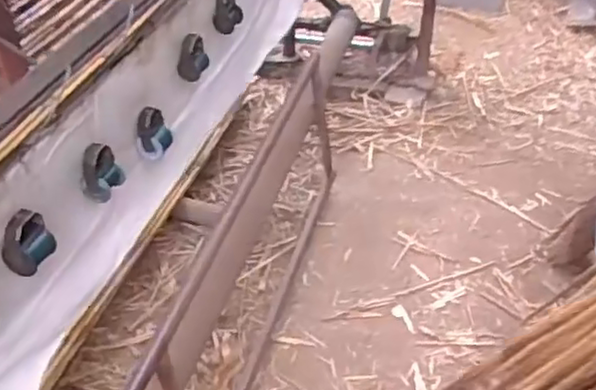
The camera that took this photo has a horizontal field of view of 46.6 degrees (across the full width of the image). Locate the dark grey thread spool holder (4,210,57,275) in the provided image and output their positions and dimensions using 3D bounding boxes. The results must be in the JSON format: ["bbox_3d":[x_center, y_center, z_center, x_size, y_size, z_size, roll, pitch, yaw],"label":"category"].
[{"bbox_3d":[-0.315,0.054,0.809,0.033,0.058,0.058,15,42,15],"label":"dark grey thread spool holder"}]

